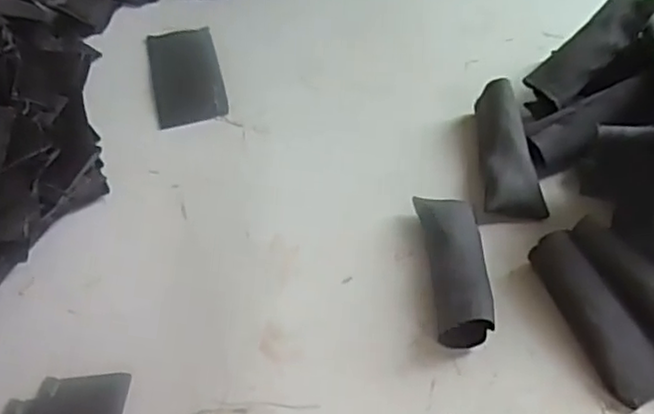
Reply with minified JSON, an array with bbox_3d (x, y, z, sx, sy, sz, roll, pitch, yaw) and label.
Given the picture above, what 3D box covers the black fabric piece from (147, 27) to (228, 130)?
[{"bbox_3d":[-0.118,-0.112,0.577,0.056,0.004,0.116,-12,52,-7],"label":"black fabric piece"}]

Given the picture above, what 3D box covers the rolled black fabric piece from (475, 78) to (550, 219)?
[{"bbox_3d":[0.129,-0.042,0.486,0.039,0.032,0.102,1,52,4],"label":"rolled black fabric piece"}]

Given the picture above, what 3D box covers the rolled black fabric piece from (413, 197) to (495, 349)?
[{"bbox_3d":[0.082,0.036,0.433,0.037,0.025,0.106,-4,51,0],"label":"rolled black fabric piece"}]

